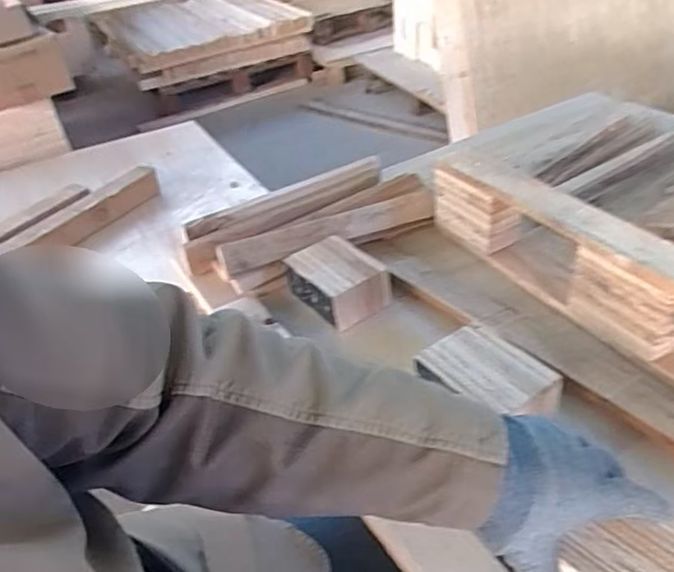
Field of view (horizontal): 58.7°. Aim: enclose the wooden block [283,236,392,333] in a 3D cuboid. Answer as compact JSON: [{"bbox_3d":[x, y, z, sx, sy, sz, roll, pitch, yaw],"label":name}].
[{"bbox_3d":[-0.001,-0.007,0.792,0.093,0.055,0.120,-29,42,-27],"label":"wooden block"}]

